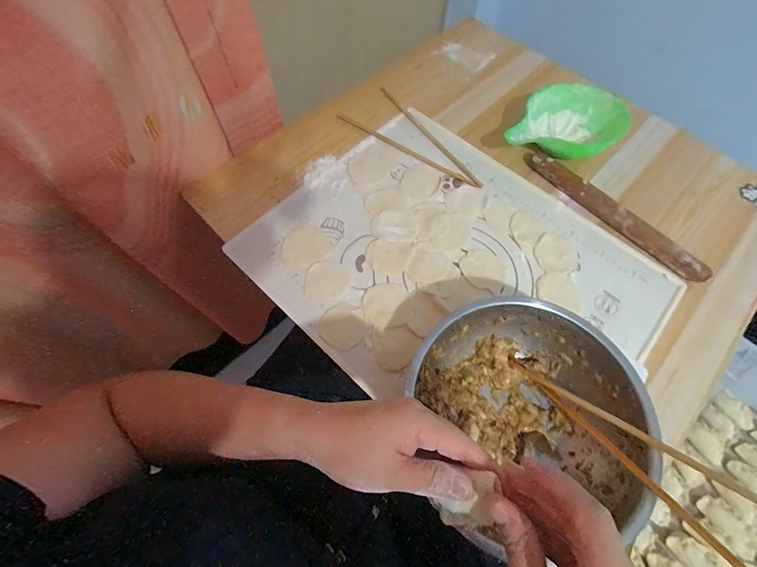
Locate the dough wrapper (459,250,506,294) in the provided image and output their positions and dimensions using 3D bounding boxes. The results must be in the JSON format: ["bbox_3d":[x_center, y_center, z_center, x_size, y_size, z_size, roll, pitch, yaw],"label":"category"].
[{"bbox_3d":[0.143,-0.020,0.472,0.061,0.004,0.058,1,64,-1],"label":"dough wrapper"}]

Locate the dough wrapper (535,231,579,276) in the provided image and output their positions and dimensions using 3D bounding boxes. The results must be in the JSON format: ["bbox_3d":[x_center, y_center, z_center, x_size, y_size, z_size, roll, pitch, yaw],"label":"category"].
[{"bbox_3d":[0.249,-0.043,0.482,0.058,0.004,0.061,0,69,1],"label":"dough wrapper"}]

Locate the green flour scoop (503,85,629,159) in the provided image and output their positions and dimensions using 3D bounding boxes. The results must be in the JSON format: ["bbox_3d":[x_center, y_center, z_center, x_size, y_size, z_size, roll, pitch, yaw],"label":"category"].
[{"bbox_3d":[0.287,-0.235,0.549,0.187,0.063,0.136,-41,72,-19],"label":"green flour scoop"}]

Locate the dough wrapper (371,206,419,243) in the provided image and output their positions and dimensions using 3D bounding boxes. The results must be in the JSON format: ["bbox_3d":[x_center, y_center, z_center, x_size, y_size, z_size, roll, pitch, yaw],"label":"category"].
[{"bbox_3d":[0.024,-0.086,0.497,0.064,0.004,0.060,1,64,-1],"label":"dough wrapper"}]

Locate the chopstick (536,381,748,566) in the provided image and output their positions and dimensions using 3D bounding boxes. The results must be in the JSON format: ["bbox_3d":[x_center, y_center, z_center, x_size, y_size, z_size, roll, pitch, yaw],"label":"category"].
[{"bbox_3d":[0.230,0.168,0.306,0.008,0.012,0.214,-26,41,-14],"label":"chopstick"}]

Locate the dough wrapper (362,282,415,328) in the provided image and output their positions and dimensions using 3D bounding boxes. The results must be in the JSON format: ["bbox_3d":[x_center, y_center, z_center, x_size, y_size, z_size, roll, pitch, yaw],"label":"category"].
[{"bbox_3d":[0.012,0.027,0.449,0.063,0.004,0.063,-7,64,-5],"label":"dough wrapper"}]

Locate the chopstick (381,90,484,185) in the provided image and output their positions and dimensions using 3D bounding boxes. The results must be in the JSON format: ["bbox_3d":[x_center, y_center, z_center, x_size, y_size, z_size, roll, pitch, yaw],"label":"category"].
[{"bbox_3d":[0.085,-0.250,0.577,0.012,0.008,0.259,-32,69,-16],"label":"chopstick"}]

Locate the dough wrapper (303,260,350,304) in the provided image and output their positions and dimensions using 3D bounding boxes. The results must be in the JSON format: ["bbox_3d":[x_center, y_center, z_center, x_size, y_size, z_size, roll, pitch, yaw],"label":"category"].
[{"bbox_3d":[-0.070,-0.004,0.460,0.056,0.004,0.060,1,64,-1],"label":"dough wrapper"}]

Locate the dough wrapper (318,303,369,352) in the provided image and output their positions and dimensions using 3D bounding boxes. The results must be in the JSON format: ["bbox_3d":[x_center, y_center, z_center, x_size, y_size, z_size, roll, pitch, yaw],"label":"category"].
[{"bbox_3d":[-0.044,0.054,0.438,0.056,0.004,0.056,0,73,1],"label":"dough wrapper"}]

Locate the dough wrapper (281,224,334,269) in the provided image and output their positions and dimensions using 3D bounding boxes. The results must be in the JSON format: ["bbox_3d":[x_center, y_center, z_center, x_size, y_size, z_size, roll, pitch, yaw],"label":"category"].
[{"bbox_3d":[-0.104,-0.053,0.481,0.068,0.004,0.061,-32,69,-16],"label":"dough wrapper"}]

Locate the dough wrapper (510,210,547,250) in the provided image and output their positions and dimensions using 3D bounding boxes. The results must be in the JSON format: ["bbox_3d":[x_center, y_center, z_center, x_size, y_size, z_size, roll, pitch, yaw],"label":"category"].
[{"bbox_3d":[0.213,-0.080,0.499,0.048,0.008,0.052,38,68,16],"label":"dough wrapper"}]

